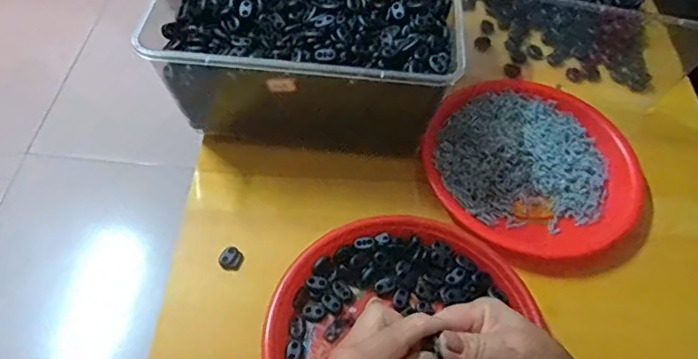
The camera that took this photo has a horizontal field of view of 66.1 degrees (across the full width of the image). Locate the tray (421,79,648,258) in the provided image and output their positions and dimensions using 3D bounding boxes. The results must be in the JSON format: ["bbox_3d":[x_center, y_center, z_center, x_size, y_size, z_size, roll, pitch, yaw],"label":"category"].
[{"bbox_3d":[0.197,-0.019,0.580,0.226,0.027,0.220,2,54,-3],"label":"tray"}]

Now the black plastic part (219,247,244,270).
[{"bbox_3d":[-0.112,0.076,0.512,0.020,0.009,0.022,37,60,20],"label":"black plastic part"}]

